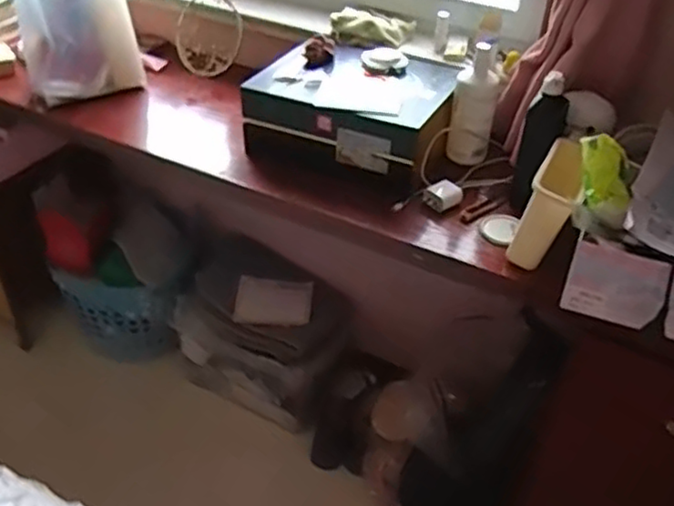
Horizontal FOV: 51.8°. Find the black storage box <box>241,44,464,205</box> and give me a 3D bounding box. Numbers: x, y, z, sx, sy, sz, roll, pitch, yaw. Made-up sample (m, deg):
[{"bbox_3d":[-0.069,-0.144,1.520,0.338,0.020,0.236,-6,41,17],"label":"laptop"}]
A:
[{"bbox_3d":[0.031,-0.233,1.186,0.315,0.136,0.252,22,43,22],"label":"black storage box"}]

